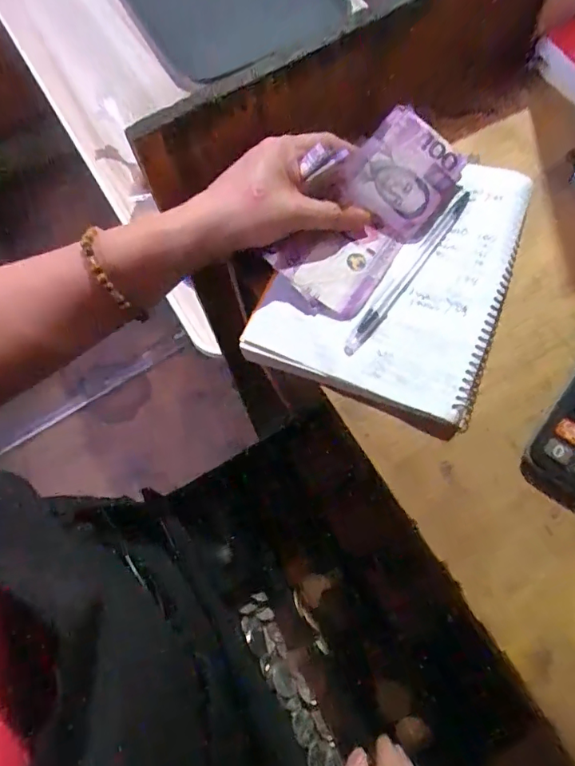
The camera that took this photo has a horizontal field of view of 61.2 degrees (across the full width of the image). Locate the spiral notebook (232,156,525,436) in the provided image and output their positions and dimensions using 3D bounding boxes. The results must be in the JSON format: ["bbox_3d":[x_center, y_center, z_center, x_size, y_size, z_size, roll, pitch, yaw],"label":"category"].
[{"bbox_3d":[0.074,-0.081,0.339,0.150,0.009,0.201,19,69,12],"label":"spiral notebook"}]

